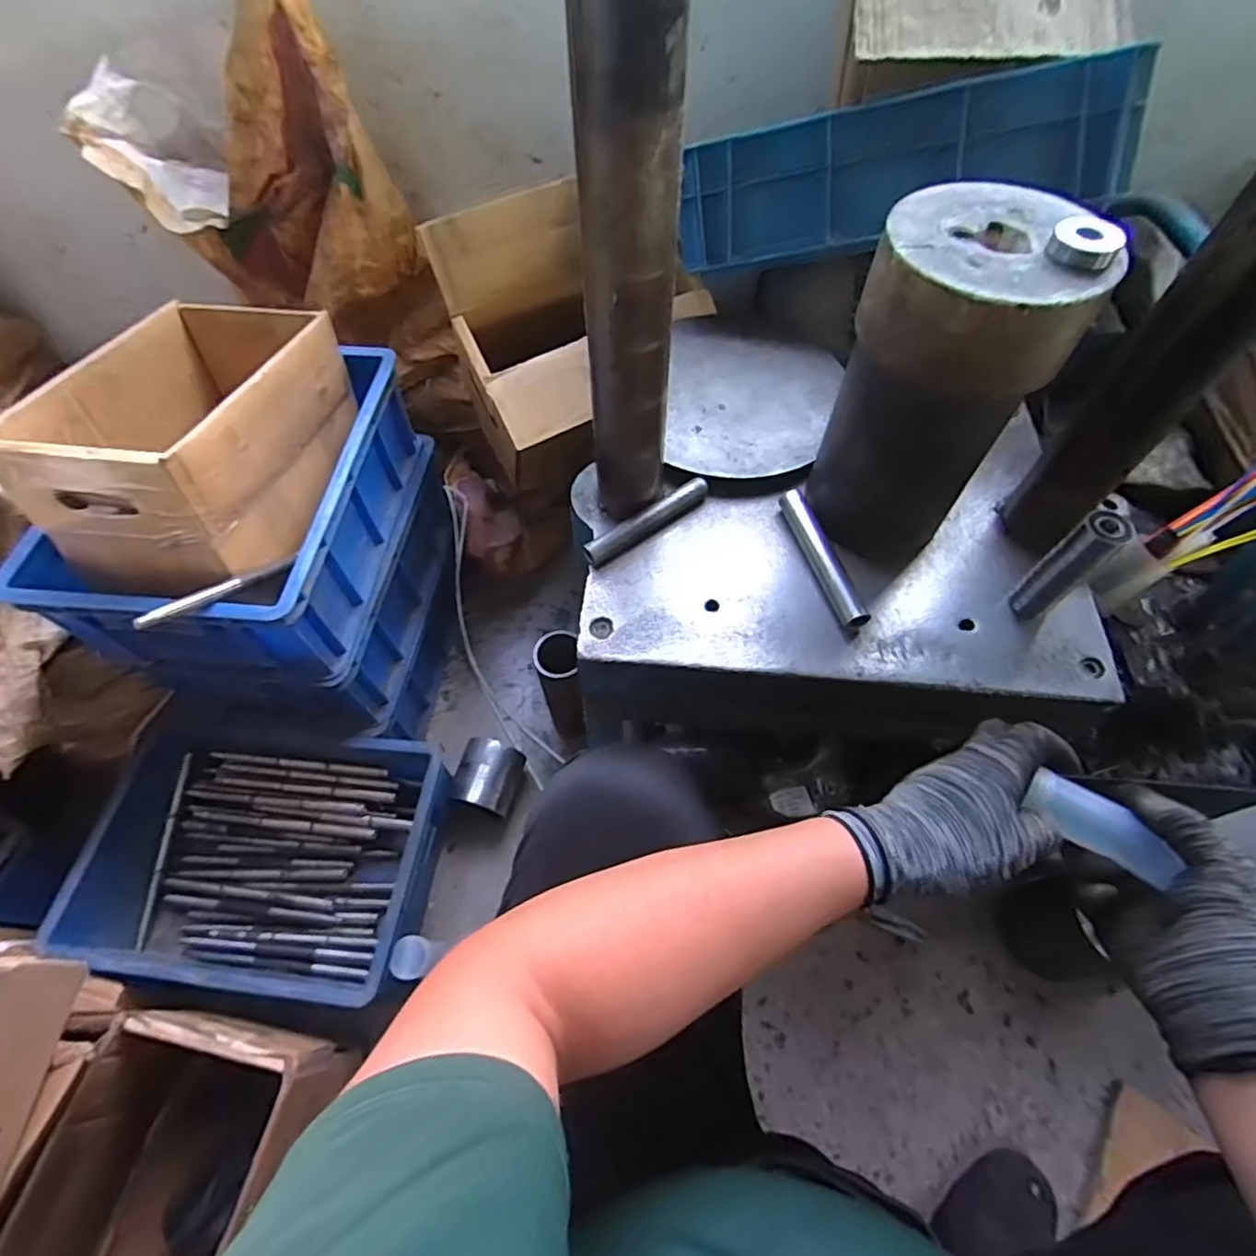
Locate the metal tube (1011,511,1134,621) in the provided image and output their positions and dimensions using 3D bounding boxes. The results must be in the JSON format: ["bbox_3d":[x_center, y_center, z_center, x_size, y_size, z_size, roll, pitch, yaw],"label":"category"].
[{"bbox_3d":[0.354,-0.047,0.502,0.032,0.111,0.027,-33,64,-19],"label":"metal tube"}]

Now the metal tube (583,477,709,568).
[{"bbox_3d":[0.019,-0.101,0.591,0.140,0.023,0.025,-37,65,-20],"label":"metal tube"}]

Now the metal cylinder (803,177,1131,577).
[{"bbox_3d":[0.240,-0.184,0.495,0.136,0.246,0.143,24,62,14],"label":"metal cylinder"}]

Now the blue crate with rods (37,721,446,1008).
[{"bbox_3d":[-0.457,0.294,0.801,0.421,0.136,0.298,5,59,3],"label":"blue crate with rods"}]

